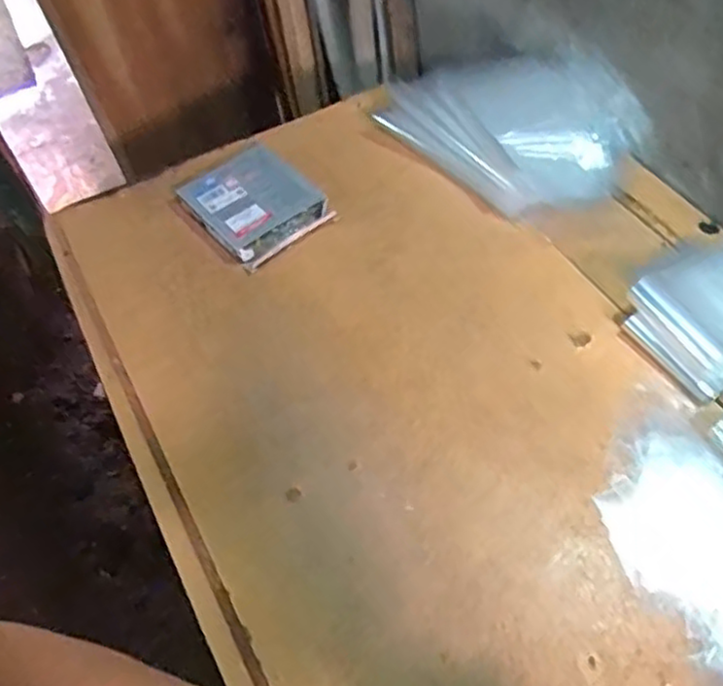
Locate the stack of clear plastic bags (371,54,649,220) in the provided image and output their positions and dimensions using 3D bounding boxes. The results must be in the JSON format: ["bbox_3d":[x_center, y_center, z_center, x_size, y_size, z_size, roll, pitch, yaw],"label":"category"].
[{"bbox_3d":[0.207,-0.303,0.919,0.253,0.093,0.303,-36,62,-22],"label":"stack of clear plastic bags"}]

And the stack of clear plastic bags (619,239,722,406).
[{"bbox_3d":[0.393,-0.037,0.753,0.205,0.041,0.177,-28,59,-18],"label":"stack of clear plastic bags"}]

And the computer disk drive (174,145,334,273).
[{"bbox_3d":[-0.135,-0.177,0.865,0.137,0.027,0.169,-36,62,-22],"label":"computer disk drive"}]

